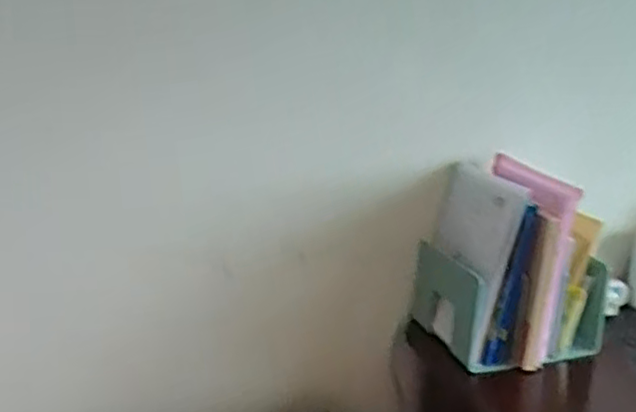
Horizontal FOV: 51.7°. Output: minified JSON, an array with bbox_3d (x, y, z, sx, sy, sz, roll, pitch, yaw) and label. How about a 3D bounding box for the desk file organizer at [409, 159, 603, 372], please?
[{"bbox_3d":[0.344,0.096,1.165,0.292,0.297,0.220,-2,18,-21],"label":"desk file organizer"}]

